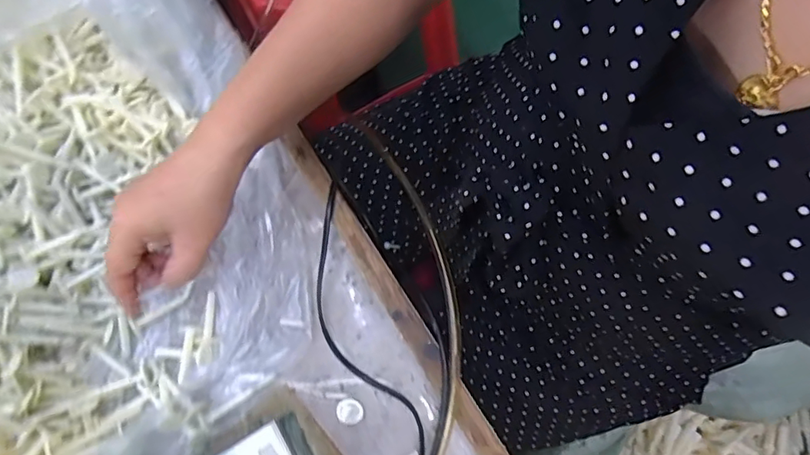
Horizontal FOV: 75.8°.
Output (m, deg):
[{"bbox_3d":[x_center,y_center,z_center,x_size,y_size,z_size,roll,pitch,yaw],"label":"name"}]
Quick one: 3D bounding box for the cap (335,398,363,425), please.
[{"bbox_3d":[-0.043,0.143,0.405,0.020,0.008,0.019,0,76,1],"label":"cap"}]

